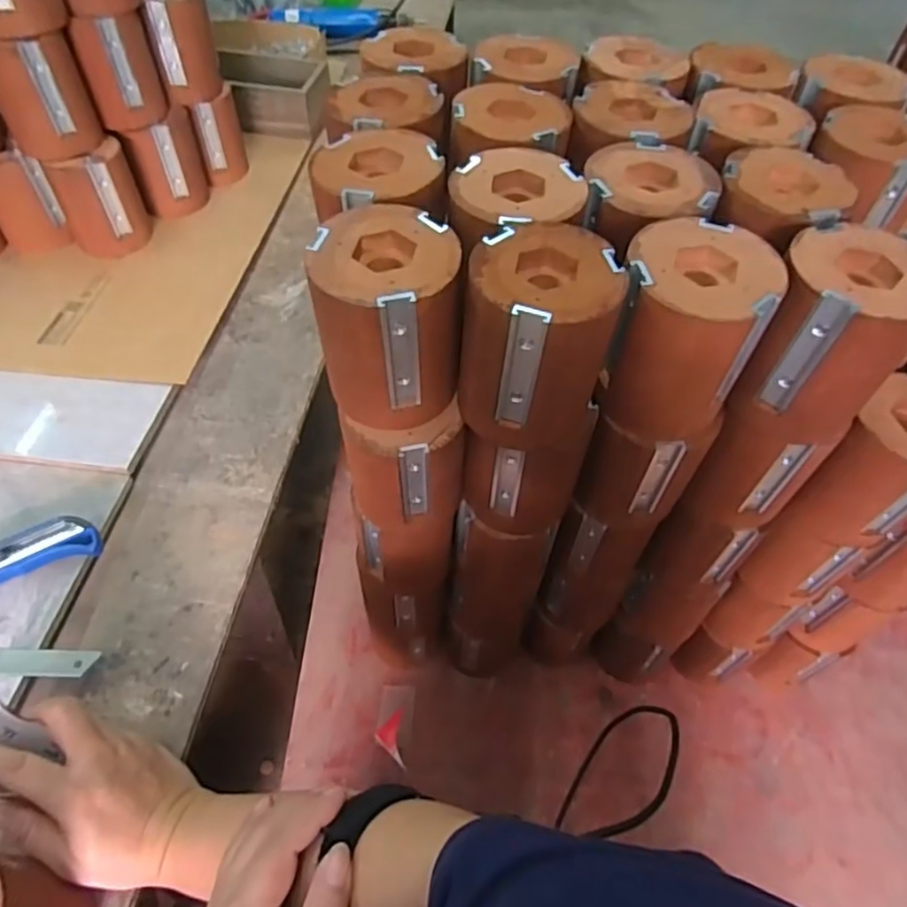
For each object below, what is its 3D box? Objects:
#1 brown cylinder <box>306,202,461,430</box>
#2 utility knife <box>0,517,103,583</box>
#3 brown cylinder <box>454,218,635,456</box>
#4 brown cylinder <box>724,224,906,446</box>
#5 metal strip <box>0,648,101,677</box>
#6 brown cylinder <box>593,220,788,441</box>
[{"bbox_3d":[-0.040,-0.073,0.366,0.081,0.098,0.078,-4,53,-6],"label":"brown cylinder"},{"bbox_3d":[-0.350,0.084,0.473,0.171,0.024,0.039,-16,55,-14],"label":"utility knife"},{"bbox_3d":[0.047,-0.061,0.361,0.076,0.100,0.074,19,54,11],"label":"brown cylinder"},{"bbox_3d":[0.211,-0.065,0.368,0.075,0.101,0.071,26,56,16],"label":"brown cylinder"},{"bbox_3d":[-0.296,0.143,0.443,0.092,0.007,0.019,2,52,-3],"label":"metal strip"},{"bbox_3d":[0.127,-0.065,0.364,0.076,0.100,0.072,1,53,-2],"label":"brown cylinder"}]

